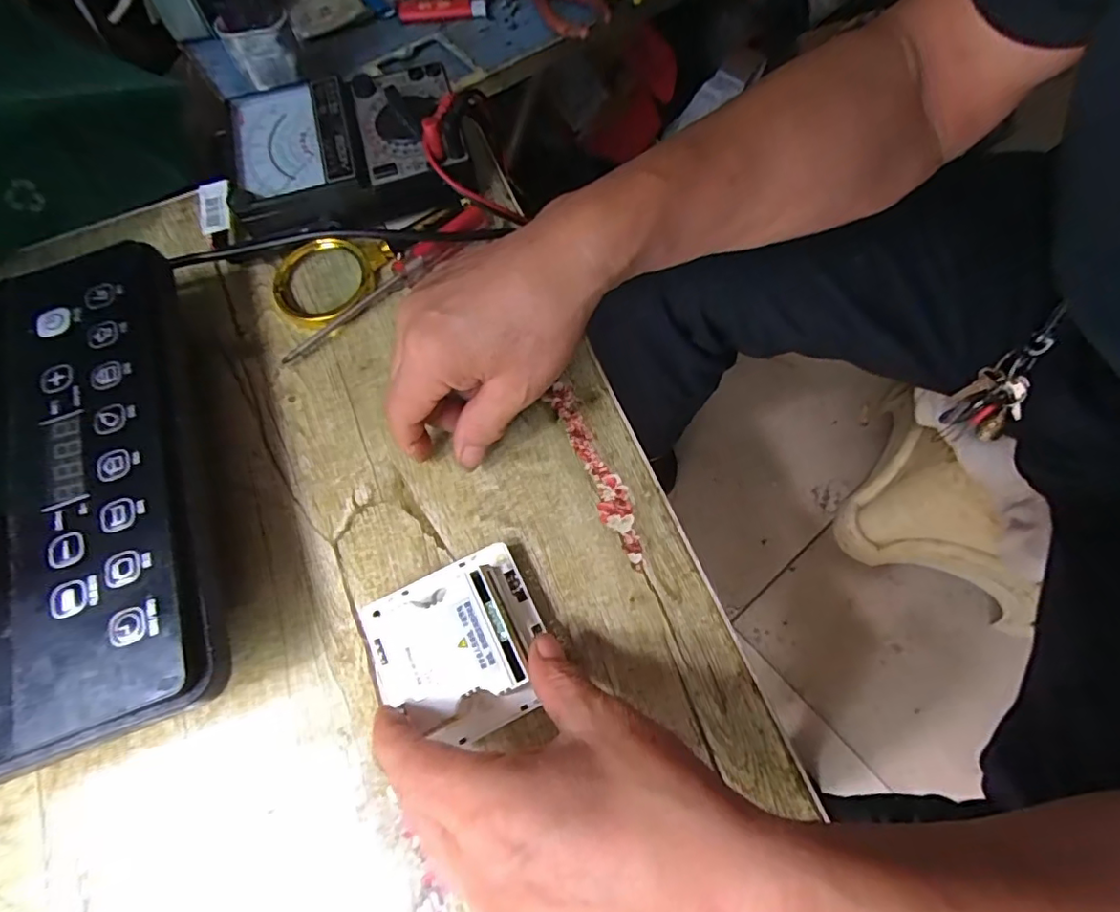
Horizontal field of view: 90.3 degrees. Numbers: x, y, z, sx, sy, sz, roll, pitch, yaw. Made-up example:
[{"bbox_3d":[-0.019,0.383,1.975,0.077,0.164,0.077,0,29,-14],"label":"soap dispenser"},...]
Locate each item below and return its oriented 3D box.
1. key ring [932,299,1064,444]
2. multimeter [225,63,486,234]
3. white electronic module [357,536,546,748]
[{"bbox_3d":[0.352,-0.055,0.450,0.044,0.139,0.026,18,48,9],"label":"key ring"},{"bbox_3d":[-0.151,-0.223,0.409,0.168,0.048,0.121,-10,69,-1],"label":"multimeter"},{"bbox_3d":[-0.053,0.096,0.282,0.086,0.029,0.086,-25,70,-6],"label":"white electronic module"}]

